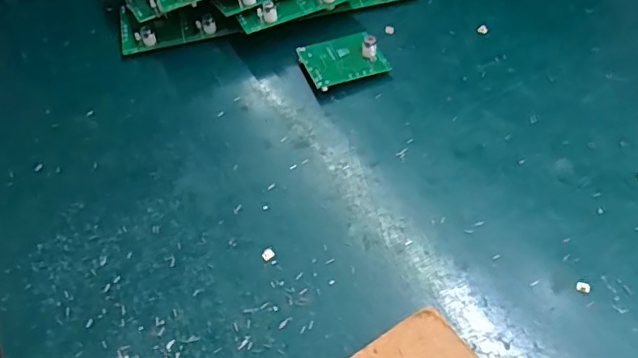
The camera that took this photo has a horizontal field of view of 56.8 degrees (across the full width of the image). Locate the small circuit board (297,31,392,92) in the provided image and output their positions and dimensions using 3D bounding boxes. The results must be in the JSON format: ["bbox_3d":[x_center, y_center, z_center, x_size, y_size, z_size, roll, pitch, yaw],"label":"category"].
[{"bbox_3d":[0.015,-0.083,0.406,0.050,0.018,0.045,-22,53,-12],"label":"small circuit board"}]

